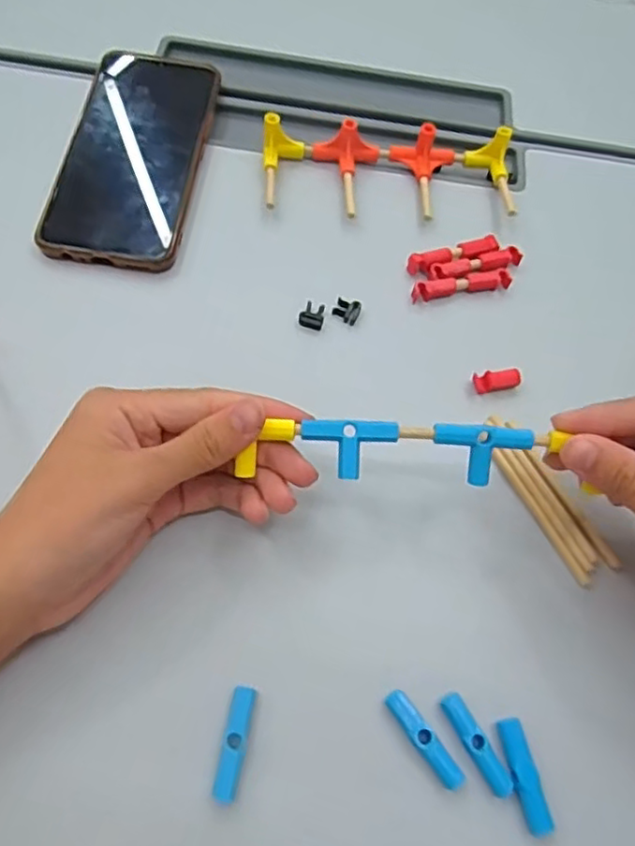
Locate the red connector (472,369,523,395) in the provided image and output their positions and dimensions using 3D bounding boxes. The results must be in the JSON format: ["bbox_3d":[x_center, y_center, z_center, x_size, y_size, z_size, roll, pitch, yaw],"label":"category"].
[{"bbox_3d":[0.095,-0.023,0.339,0.025,0.009,0.009,-11,62,-8],"label":"red connector"}]

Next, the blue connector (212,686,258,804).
[{"bbox_3d":[-0.033,0.128,0.256,0.009,0.010,0.040,11,61,3],"label":"blue connector"}]

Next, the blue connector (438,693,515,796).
[{"bbox_3d":[0.065,0.131,0.261,0.009,0.006,0.042,-25,65,-15],"label":"blue connector"}]

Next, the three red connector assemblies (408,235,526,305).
[{"bbox_3d":[0.085,-0.090,0.369,0.069,0.011,0.031,-12,62,-9],"label":"three red connector assemblies"}]

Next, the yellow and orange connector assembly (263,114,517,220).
[{"bbox_3d":[0.043,-0.152,0.383,0.148,0.026,0.056,1,61,-2],"label":"yellow and orange connector assembly"}]

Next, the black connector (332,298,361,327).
[{"bbox_3d":[0.016,-0.062,0.352,0.014,0.005,0.012,22,62,10],"label":"black connector"}]

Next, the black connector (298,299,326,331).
[{"bbox_3d":[-0.003,-0.059,0.350,0.013,0.006,0.013,14,61,5],"label":"black connector"}]

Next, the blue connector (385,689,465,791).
[{"bbox_3d":[0.043,0.130,0.261,0.009,0.005,0.043,-31,67,-18],"label":"blue connector"}]

